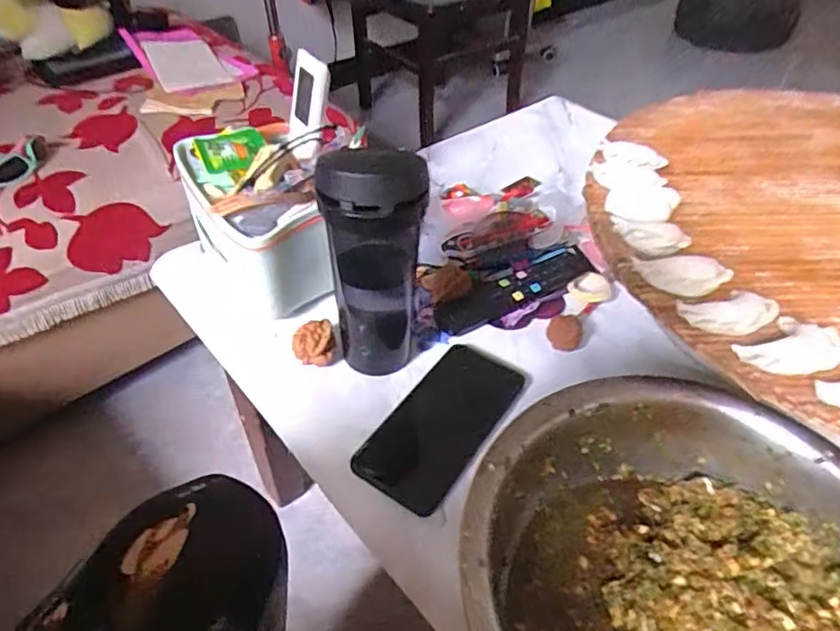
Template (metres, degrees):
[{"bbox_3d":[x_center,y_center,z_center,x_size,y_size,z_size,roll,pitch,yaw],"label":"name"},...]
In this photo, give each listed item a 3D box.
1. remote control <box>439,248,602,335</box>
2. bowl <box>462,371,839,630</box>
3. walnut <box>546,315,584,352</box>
[{"bbox_3d":[0.097,-0.028,0.612,0.178,0.012,0.050,-22,49,-23],"label":"remote control"},{"bbox_3d":[0.158,0.167,0.339,0.259,0.087,0.257,4,44,2],"label":"bowl"},{"bbox_3d":[0.138,0.018,0.555,0.032,0.025,0.028,15,45,13],"label":"walnut"}]

